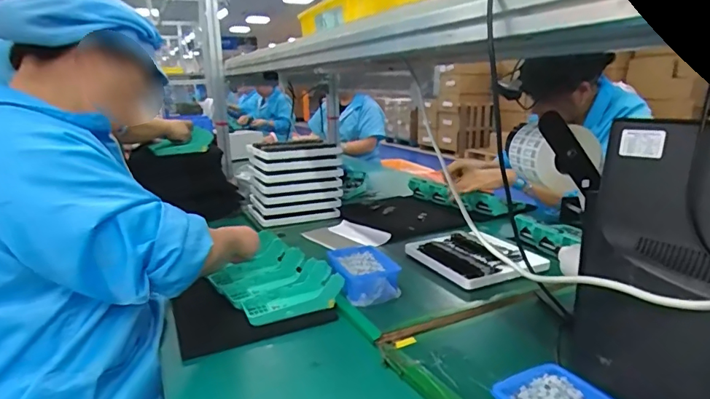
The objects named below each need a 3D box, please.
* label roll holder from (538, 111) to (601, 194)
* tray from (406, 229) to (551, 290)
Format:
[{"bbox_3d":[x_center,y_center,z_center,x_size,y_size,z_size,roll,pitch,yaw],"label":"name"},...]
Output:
[{"bbox_3d":[0.288,-0.059,0.632,0.041,0.135,0.009,-40,17,3],"label":"label roll holder"},{"bbox_3d":[0.254,0.122,0.994,0.216,0.032,0.255,-6,16,-23],"label":"tray"}]

